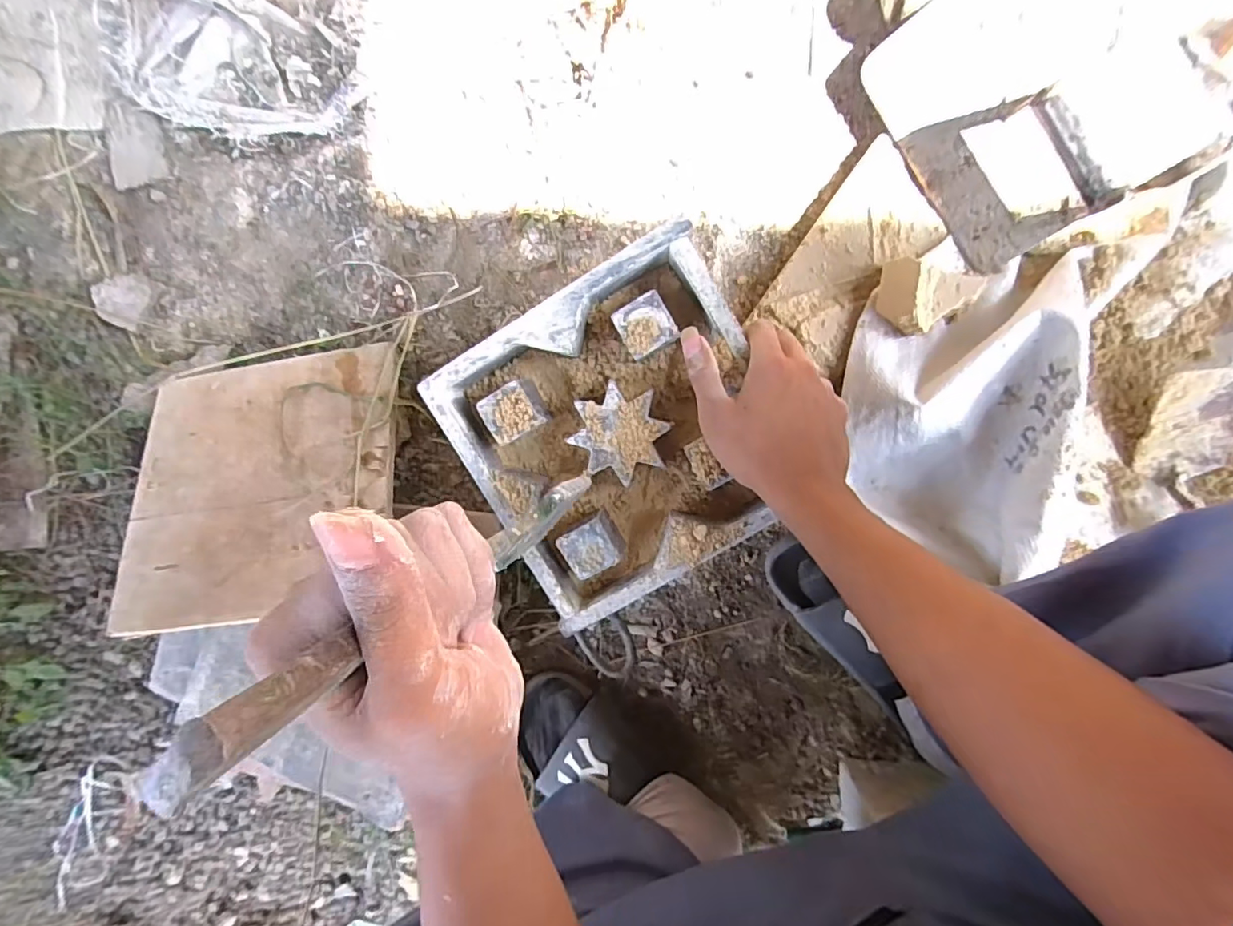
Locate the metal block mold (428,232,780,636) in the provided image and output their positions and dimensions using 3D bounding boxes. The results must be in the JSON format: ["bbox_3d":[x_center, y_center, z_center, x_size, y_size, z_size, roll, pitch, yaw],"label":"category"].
[{"bbox_3d":[0.007,-0.020,0.431,0.224,0.049,0.223,-30,92,6],"label":"metal block mold"}]

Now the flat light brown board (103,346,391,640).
[{"bbox_3d":[-0.323,0.016,0.505,0.239,0.012,0.246,-7,68,2],"label":"flat light brown board"}]

